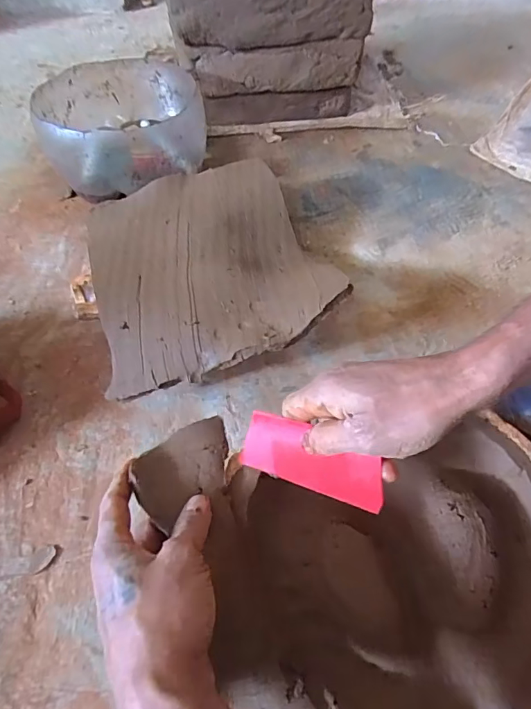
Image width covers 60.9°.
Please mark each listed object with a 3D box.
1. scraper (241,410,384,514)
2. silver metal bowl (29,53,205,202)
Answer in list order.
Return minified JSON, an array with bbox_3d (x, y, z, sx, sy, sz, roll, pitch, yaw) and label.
[{"bbox_3d":[0.035,0.078,0.335,0.107,0.005,0.044,16,92,20],"label":"scraper"},{"bbox_3d":[-0.214,-0.349,0.689,0.224,0.099,0.243,-25,57,-17],"label":"silver metal bowl"}]

